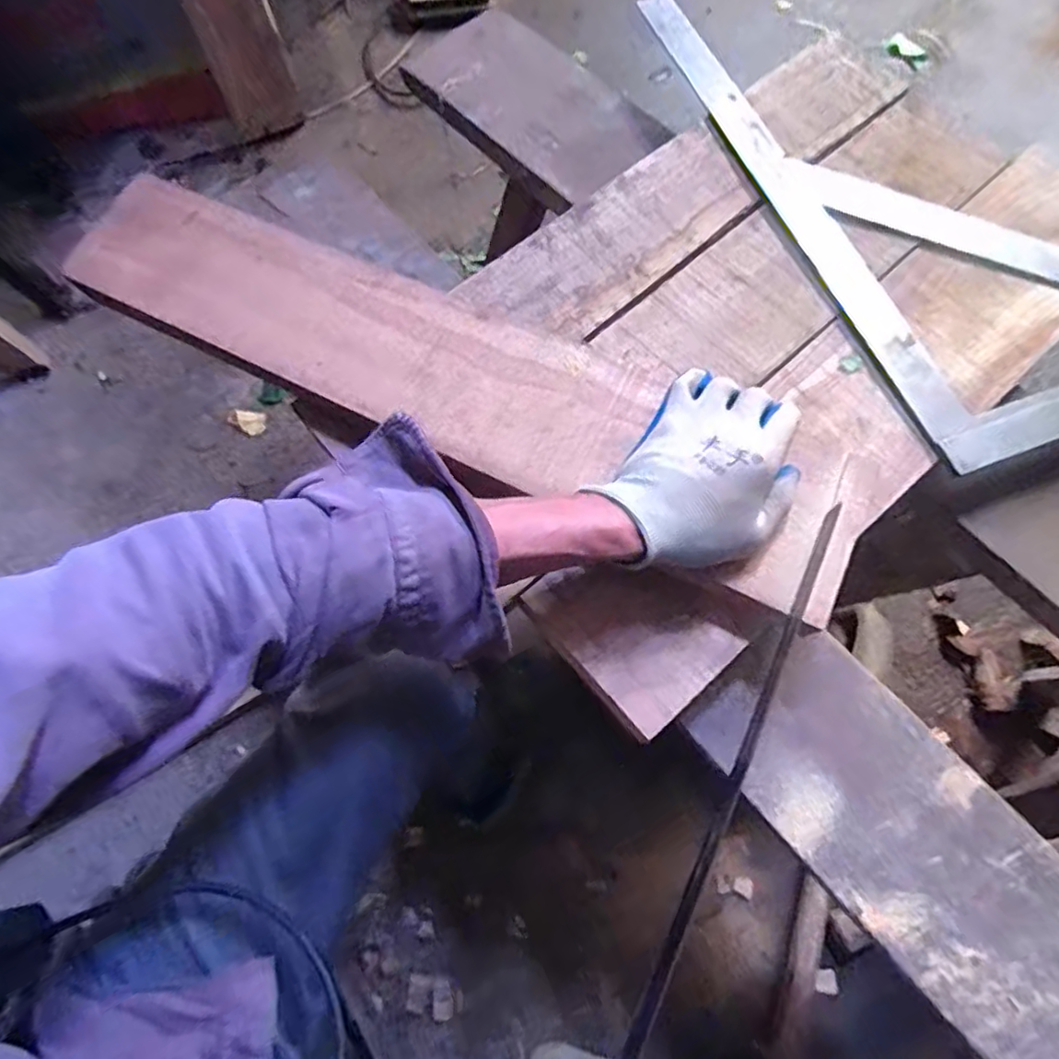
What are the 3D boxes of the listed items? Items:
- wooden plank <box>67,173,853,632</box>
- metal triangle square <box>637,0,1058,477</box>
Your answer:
[{"bbox_3d":[-0.077,-0.129,0.484,0.644,0.025,0.128,26,71,12],"label":"wooden plank"},{"bbox_3d":[0.394,-0.354,0.586,0.365,0.015,0.571,-20,70,-8],"label":"metal triangle square"}]

